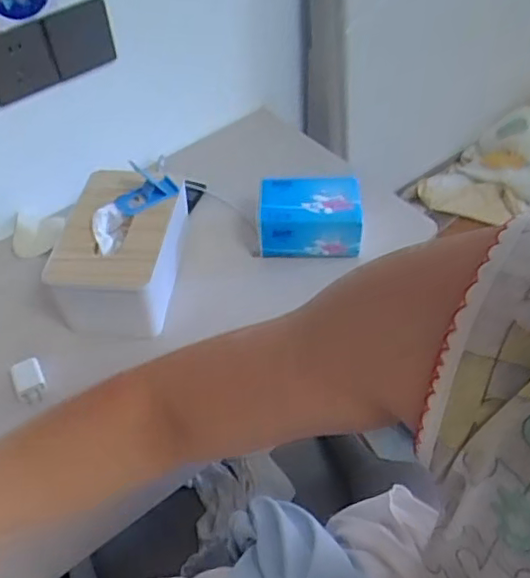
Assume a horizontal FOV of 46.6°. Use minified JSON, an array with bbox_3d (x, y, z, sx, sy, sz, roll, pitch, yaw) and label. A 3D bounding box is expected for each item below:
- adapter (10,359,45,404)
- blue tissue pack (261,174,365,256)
[{"bbox_3d":[-0.278,0.106,0.724,0.035,0.024,0.047,-22,51,-15],"label":"adapter"},{"bbox_3d":[0.062,-0.100,0.839,0.131,0.076,0.085,2,49,5],"label":"blue tissue pack"}]

